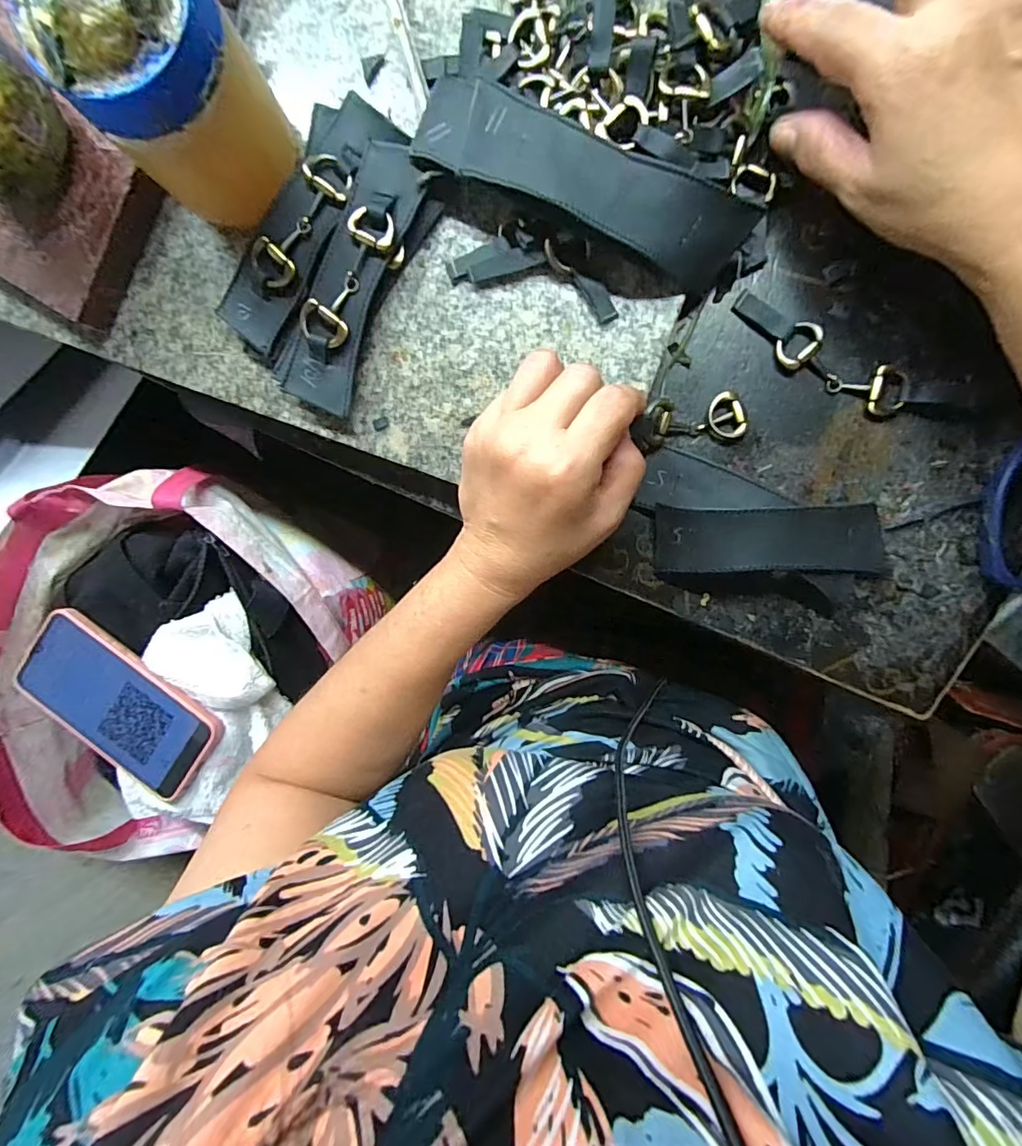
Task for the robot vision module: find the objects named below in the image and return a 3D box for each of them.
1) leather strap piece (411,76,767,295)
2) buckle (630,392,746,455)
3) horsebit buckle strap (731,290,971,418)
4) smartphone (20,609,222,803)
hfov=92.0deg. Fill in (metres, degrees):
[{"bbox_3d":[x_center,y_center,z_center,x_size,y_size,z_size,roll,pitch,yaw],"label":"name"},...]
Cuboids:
[{"bbox_3d":[0.034,-0.192,0.245,0.167,0.033,0.039,25,99,2],"label":"leather strap piece"},{"bbox_3d":[0.099,-0.085,0.276,0.062,0.015,0.026,-6,97,0],"label":"buckle"},{"bbox_3d":[0.177,-0.110,0.265,0.130,0.015,0.023,30,99,1],"label":"horsebit buckle strap"},{"bbox_3d":[-0.314,0.105,0.392,0.166,0.012,0.087,38,101,1],"label":"smartphone"}]

